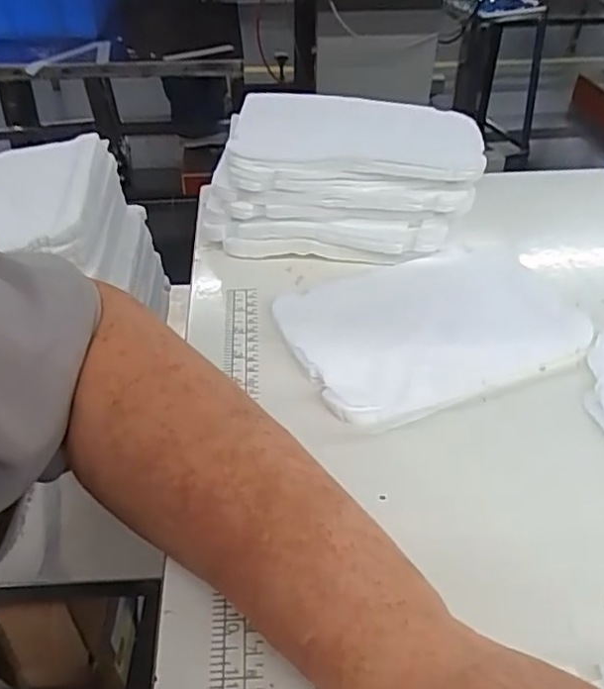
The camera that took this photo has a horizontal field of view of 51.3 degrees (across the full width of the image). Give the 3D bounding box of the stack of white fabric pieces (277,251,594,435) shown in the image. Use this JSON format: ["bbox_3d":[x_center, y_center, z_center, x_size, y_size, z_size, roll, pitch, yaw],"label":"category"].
[{"bbox_3d":[0.088,-0.020,0.430,0.187,0.015,0.132,-16,43,-18],"label":"stack of white fabric pieces"}]

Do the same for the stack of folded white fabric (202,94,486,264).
[{"bbox_3d":[0.033,-0.143,0.519,0.214,0.084,0.136,4,41,5],"label":"stack of folded white fabric"}]

